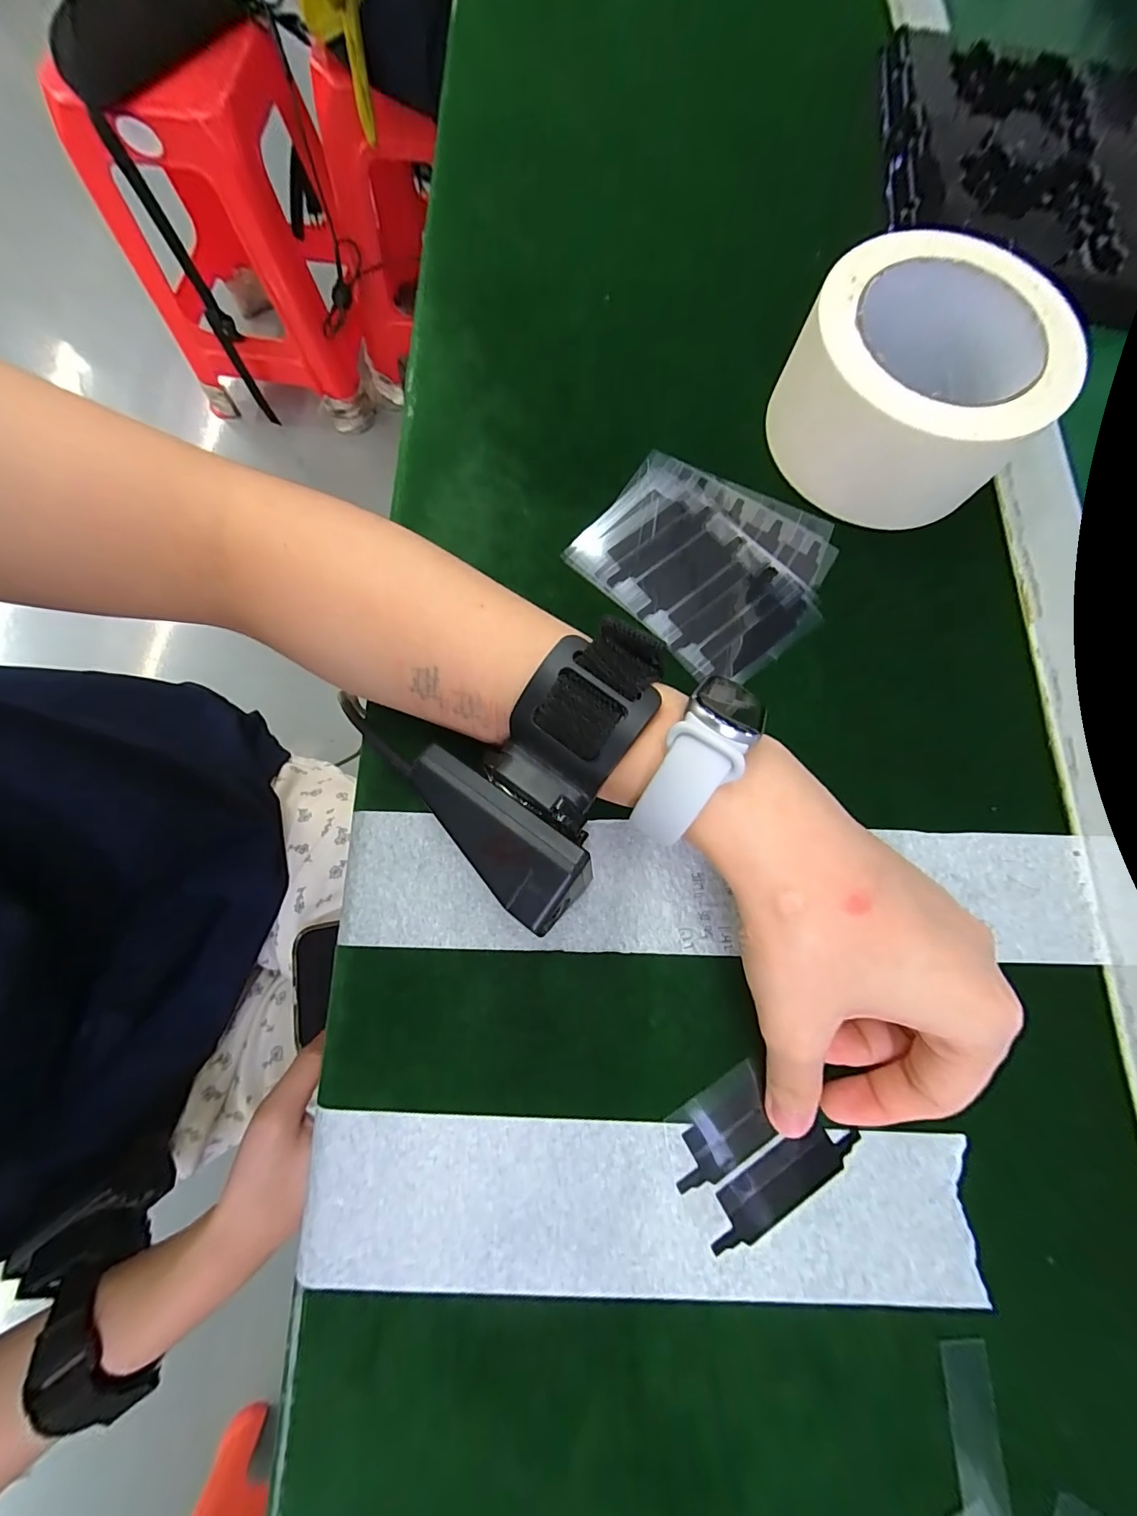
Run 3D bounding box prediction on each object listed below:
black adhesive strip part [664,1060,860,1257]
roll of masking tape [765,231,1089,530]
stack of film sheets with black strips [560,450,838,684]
[{"bbox_3d":[0.067,0.139,0.173,0.059,0.004,0.047,-31,79,-9],"label":"black adhesive strip part"},{"bbox_3d":[0.159,-0.173,0.229,0.108,0.054,0.111,0,76,-2],"label":"roll of masking tape"},{"bbox_3d":[0.069,-0.097,0.235,0.102,0.004,0.111,-44,81,-11],"label":"stack of film sheets with black strips"}]

